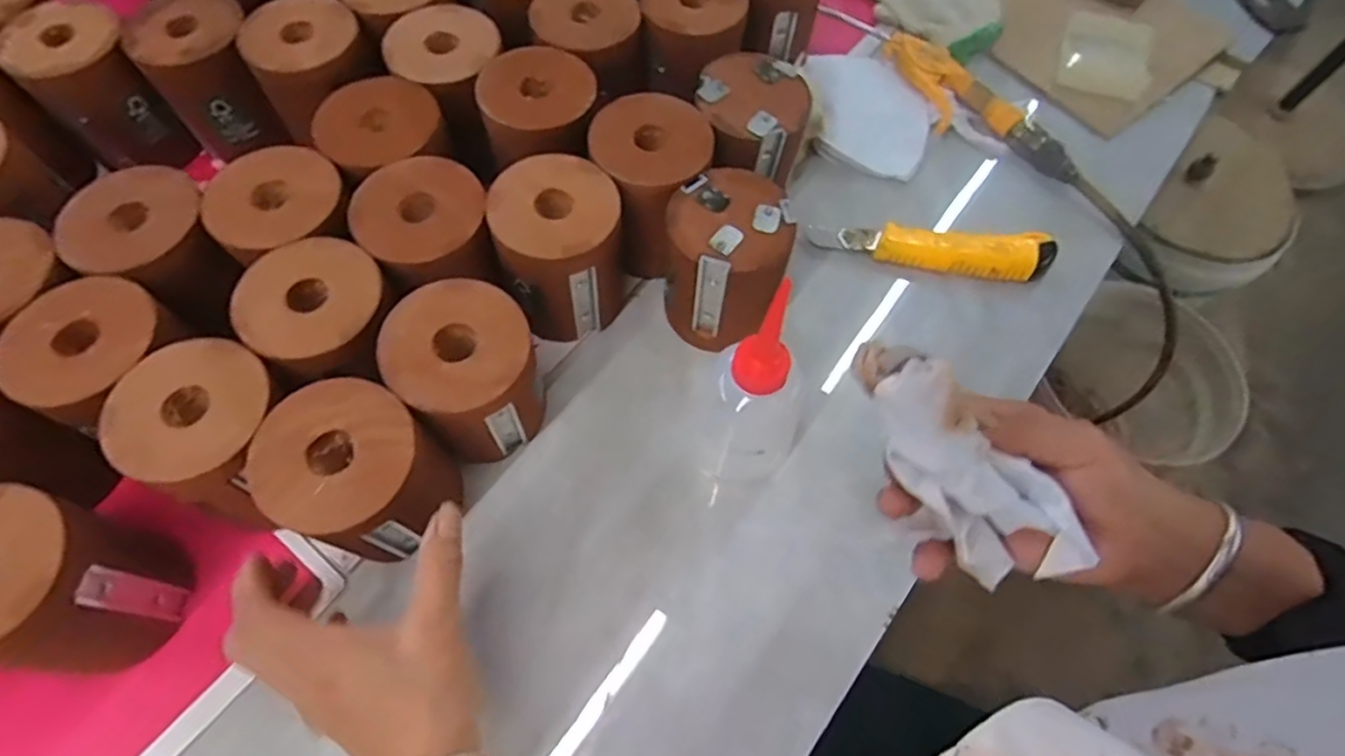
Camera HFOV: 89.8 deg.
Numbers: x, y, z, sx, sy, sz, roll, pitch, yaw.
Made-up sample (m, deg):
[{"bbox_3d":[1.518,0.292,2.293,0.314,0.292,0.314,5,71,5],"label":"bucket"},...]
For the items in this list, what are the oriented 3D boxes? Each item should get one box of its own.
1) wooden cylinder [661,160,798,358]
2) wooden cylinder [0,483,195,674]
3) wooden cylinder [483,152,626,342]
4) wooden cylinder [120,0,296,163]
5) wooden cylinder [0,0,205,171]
[{"bbox_3d":[0.035,-0.073,0.445,0.074,0.100,0.075,0,64,-1],"label":"wooden cylinder"},{"bbox_3d":[-0.317,0.108,0.346,0.079,0.097,0.074,0,64,-1],"label":"wooden cylinder"},{"bbox_3d":[-0.072,-0.080,0.442,0.075,0.107,0.074,0,64,-1],"label":"wooden cylinder"},{"bbox_3d":[-0.336,-0.220,0.497,0.075,0.082,0.085,-19,66,-11],"label":"wooden cylinder"},{"bbox_3d":[-0.417,-0.208,0.498,0.070,0.097,0.068,-39,71,-18],"label":"wooden cylinder"}]

